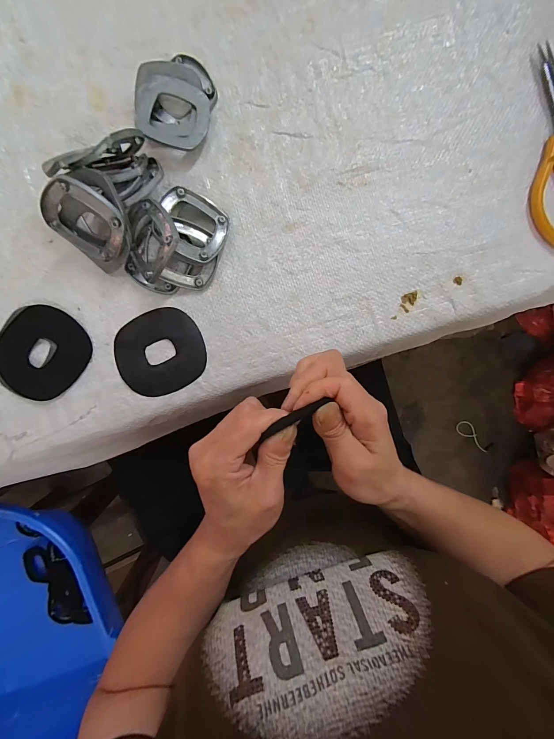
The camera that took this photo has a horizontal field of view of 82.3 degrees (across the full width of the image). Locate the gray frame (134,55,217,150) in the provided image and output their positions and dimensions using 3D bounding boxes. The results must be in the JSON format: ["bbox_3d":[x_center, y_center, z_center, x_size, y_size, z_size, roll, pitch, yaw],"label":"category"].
[{"bbox_3d":[-0.094,-0.243,0.289,0.067,0.020,0.086,11,91,-2],"label":"gray frame"}]

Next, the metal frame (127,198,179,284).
[{"bbox_3d":[-0.109,-0.109,0.269,0.055,0.010,0.061,-38,74,30],"label":"metal frame"}]

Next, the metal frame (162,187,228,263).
[{"bbox_3d":[-0.074,-0.128,0.282,0.059,0.006,0.059,26,80,-20],"label":"metal frame"}]

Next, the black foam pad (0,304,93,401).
[{"bbox_3d":[-0.220,-0.016,0.293,0.082,0.004,0.082,38,90,-2],"label":"black foam pad"}]

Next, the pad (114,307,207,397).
[{"bbox_3d":[-0.110,-0.016,0.299,0.080,0.004,0.076,-26,92,-1],"label":"pad"}]

